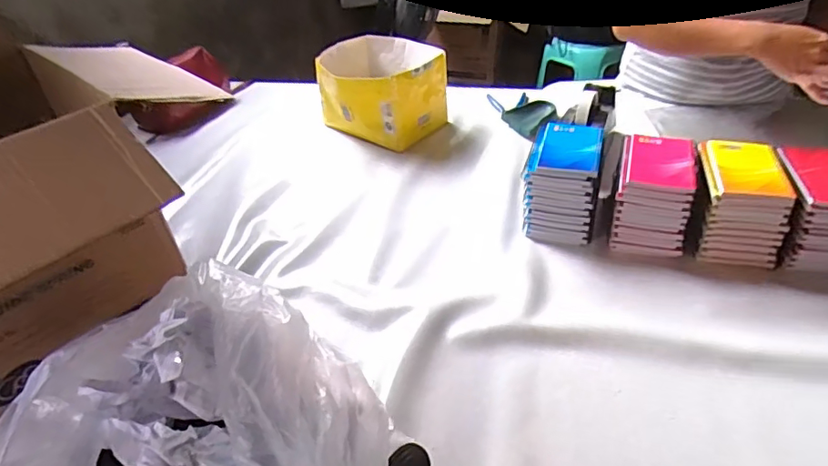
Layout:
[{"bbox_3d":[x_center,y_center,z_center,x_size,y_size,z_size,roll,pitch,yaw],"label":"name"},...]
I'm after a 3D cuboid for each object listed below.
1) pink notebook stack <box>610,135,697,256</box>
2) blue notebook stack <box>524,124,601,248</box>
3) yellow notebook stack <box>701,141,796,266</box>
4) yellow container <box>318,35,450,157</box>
[{"bbox_3d":[0.337,-0.058,0.761,0.095,0.106,0.139,9,41,17],"label":"pink notebook stack"},{"bbox_3d":[0.220,-0.079,0.794,0.101,0.107,0.147,7,40,15],"label":"blue notebook stack"},{"bbox_3d":[0.435,-0.044,0.732,0.099,0.112,0.131,3,39,10],"label":"yellow notebook stack"},{"bbox_3d":[-0.063,-0.283,1.066,0.243,0.140,0.203,20,45,28],"label":"yellow container"}]

